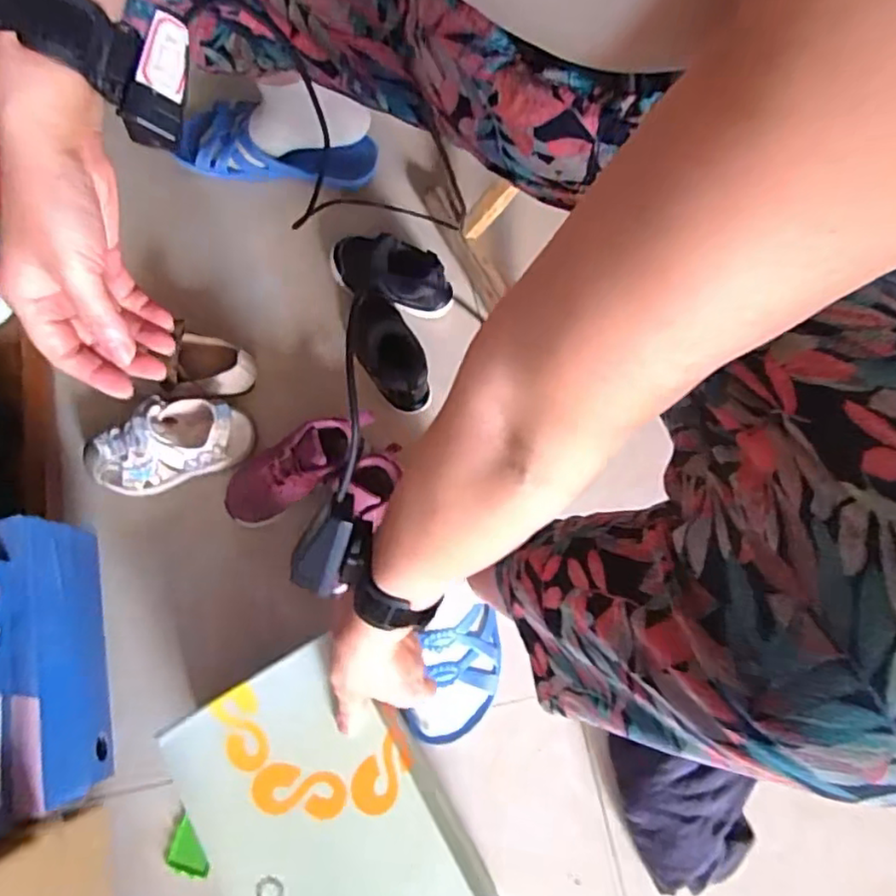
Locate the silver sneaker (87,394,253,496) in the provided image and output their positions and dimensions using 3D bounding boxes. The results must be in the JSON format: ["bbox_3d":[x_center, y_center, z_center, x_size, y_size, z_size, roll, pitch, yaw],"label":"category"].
[{"bbox_3d":[-0.305,-0.004,0.676,0.174,0.068,0.073,-18,75,-7],"label":"silver sneaker"}]

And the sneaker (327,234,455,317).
[{"bbox_3d":[-0.069,-0.210,0.750,0.156,0.065,0.066,19,74,4],"label":"sneaker"}]

